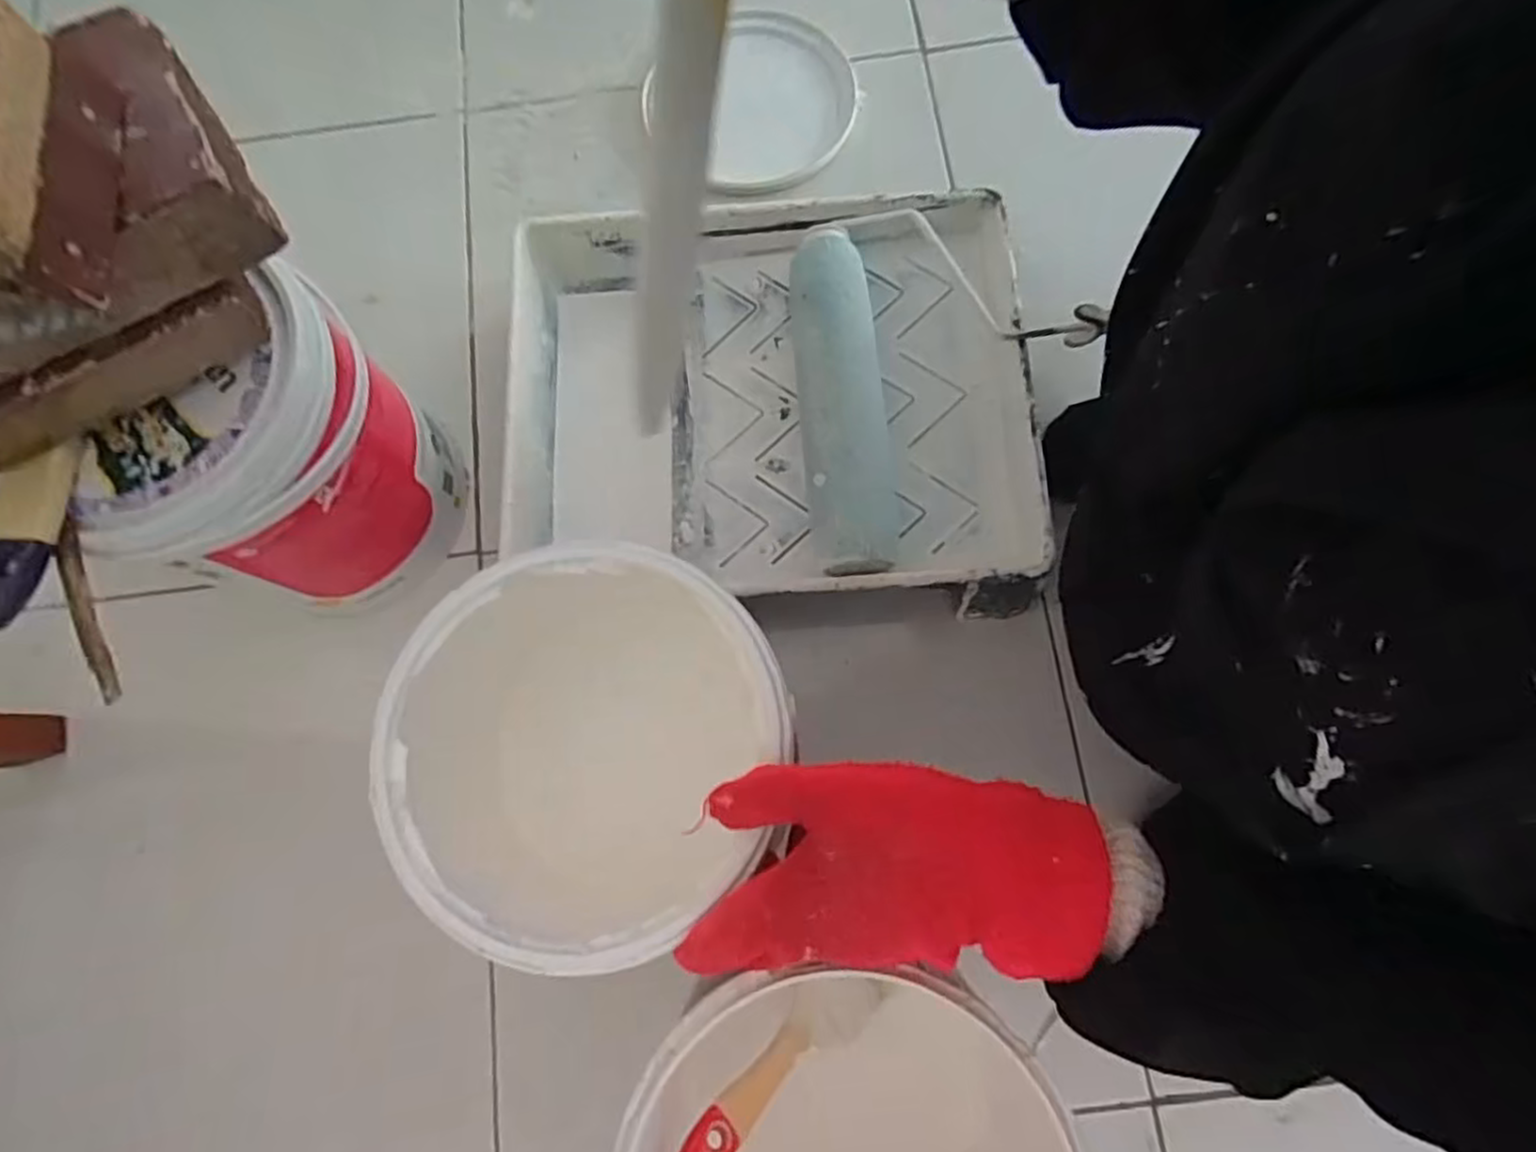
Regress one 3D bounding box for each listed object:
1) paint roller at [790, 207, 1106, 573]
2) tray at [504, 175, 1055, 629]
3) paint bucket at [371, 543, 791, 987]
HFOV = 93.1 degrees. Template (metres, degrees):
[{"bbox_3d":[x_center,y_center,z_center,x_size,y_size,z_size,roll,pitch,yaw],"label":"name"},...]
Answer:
[{"bbox_3d":[0.115,-0.135,0.491,0.193,0.055,0.259,-5,76,1],"label":"paint roller"},{"bbox_3d":[0.000,-0.113,0.530,0.362,0.102,0.294,-2,76,2],"label":"tray"},{"bbox_3d":[-0.083,0.088,0.384,0.168,0.147,0.176,0,76,2],"label":"paint bucket"}]

